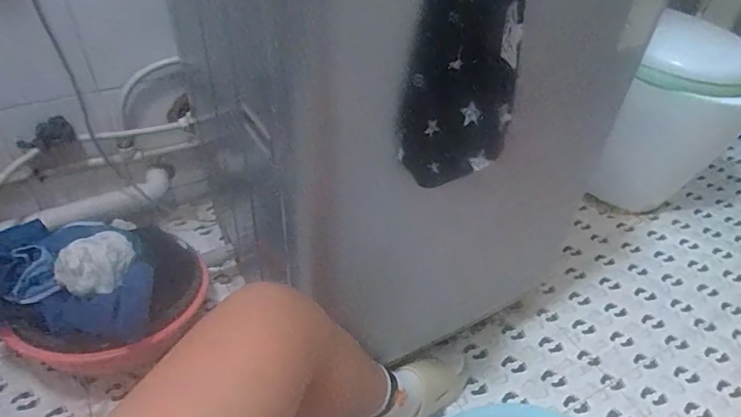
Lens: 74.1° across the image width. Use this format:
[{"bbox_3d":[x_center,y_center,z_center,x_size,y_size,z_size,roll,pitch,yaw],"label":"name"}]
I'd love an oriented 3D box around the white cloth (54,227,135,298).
[{"bbox_3d":[-0.457,0.085,0.826,0.094,0.056,0.120,21,47,16],"label":"white cloth"}]

